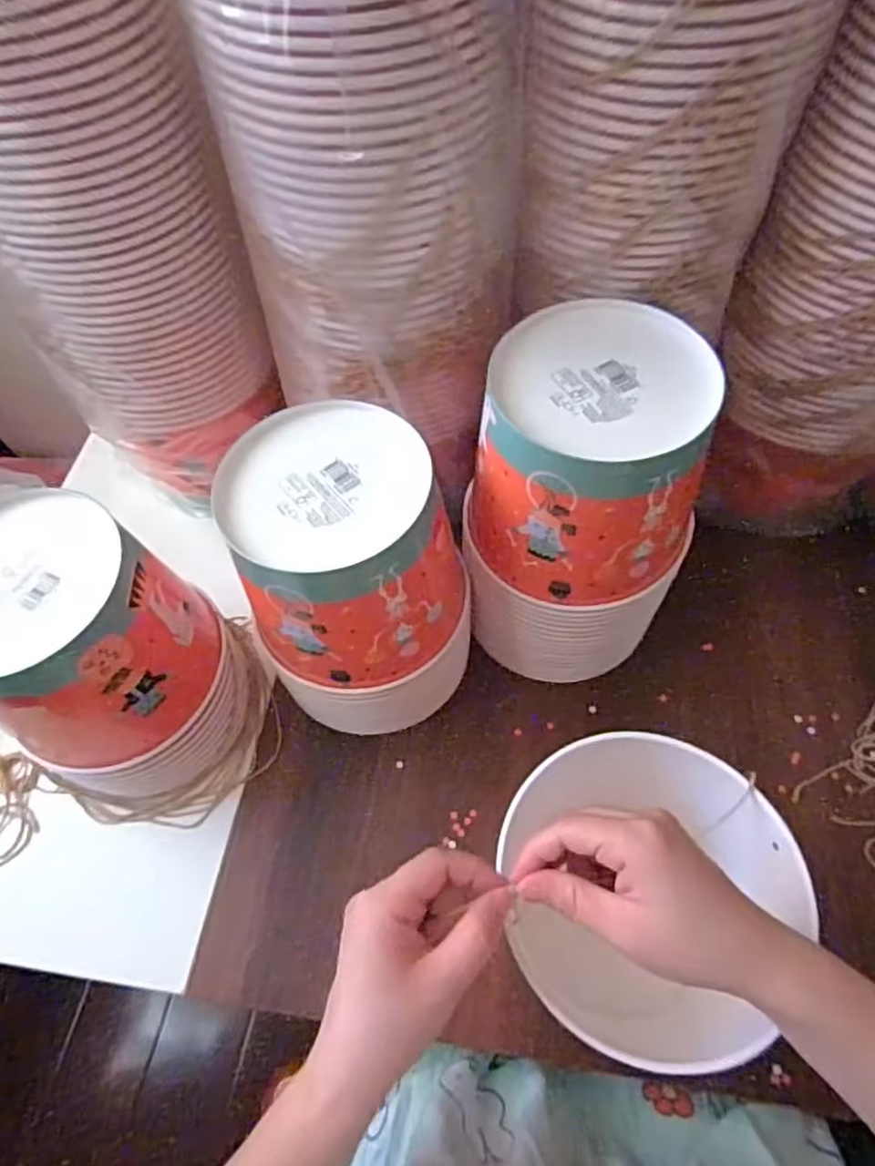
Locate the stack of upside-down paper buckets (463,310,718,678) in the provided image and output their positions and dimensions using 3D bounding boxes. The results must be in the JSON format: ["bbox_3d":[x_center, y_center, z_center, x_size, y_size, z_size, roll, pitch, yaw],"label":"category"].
[{"bbox_3d":[0.105,-0.043,0.475,0.145,0.255,0.157,11,63,9],"label":"stack of upside-down paper buckets"}]

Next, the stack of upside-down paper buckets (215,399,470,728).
[{"bbox_3d":[-0.052,0.008,0.472,0.142,0.218,0.132,-20,63,-7],"label":"stack of upside-down paper buckets"}]

